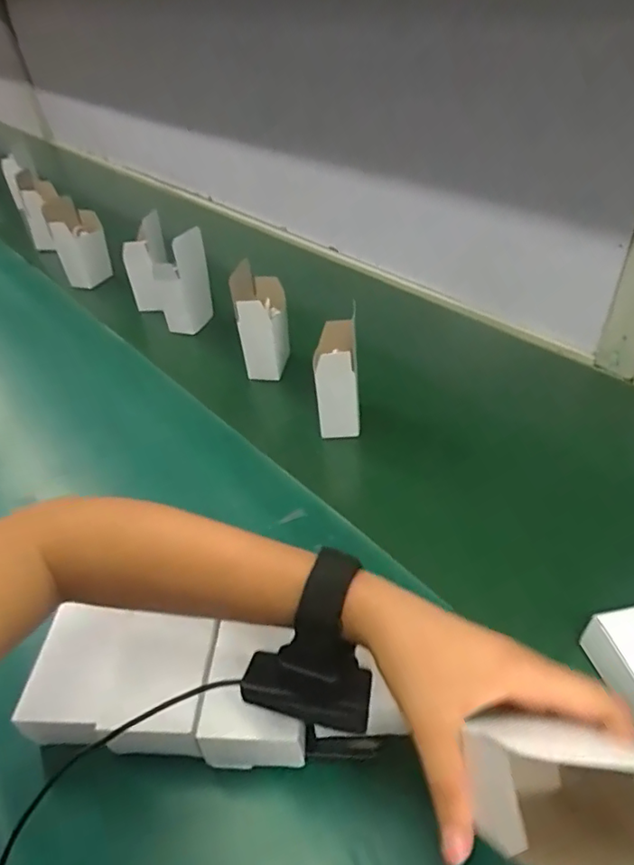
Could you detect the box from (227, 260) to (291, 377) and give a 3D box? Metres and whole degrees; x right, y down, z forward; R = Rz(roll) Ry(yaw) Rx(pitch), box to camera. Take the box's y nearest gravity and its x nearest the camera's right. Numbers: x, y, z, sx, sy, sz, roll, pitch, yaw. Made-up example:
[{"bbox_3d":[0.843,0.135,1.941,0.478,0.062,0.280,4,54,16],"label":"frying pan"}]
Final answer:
[{"bbox_3d":[-0.068,-0.137,0.705,0.065,0.142,0.053,-4,39,1],"label":"box"}]

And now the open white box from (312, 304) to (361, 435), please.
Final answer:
[{"bbox_3d":[0.023,-0.055,0.611,0.049,0.120,0.059,-3,39,1],"label":"open white box"}]

